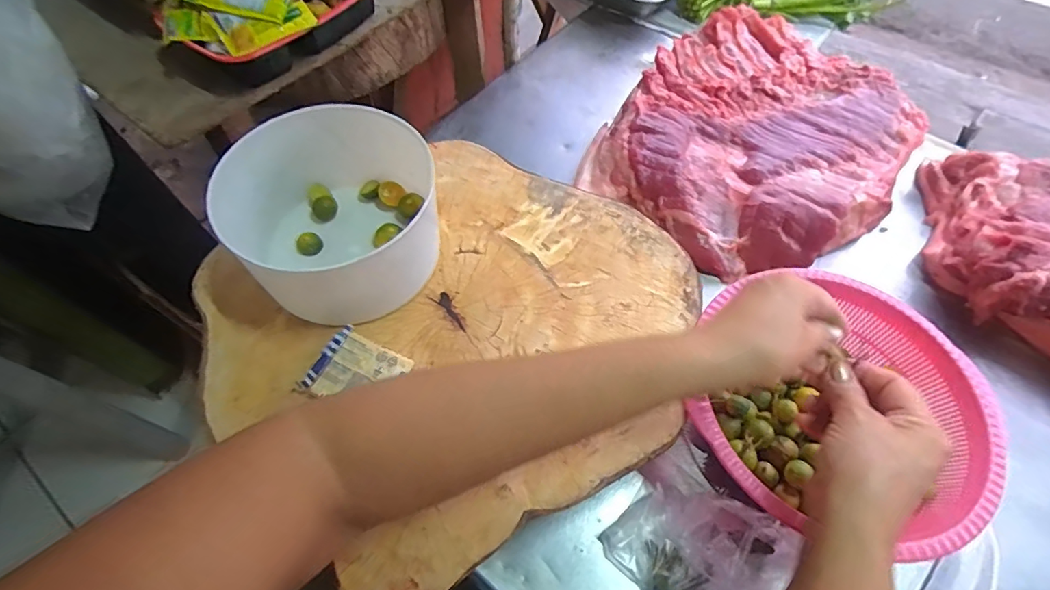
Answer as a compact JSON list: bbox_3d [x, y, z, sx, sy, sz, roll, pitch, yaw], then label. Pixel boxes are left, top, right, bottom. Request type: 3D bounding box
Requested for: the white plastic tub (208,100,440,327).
[{"bbox_3d":[-0.161,-0.064,0.427,0.154,0.095,0.157,-1,61,1],"label":"white plastic tub"}]

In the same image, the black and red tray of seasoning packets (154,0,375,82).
[{"bbox_3d":[-0.261,-0.318,0.537,0.136,0.065,0.235,34,67,19],"label":"black and red tray of seasoning packets"}]

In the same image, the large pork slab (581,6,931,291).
[{"bbox_3d":[0.287,-0.193,0.641,0.329,0.083,0.369,35,67,19],"label":"large pork slab"}]

